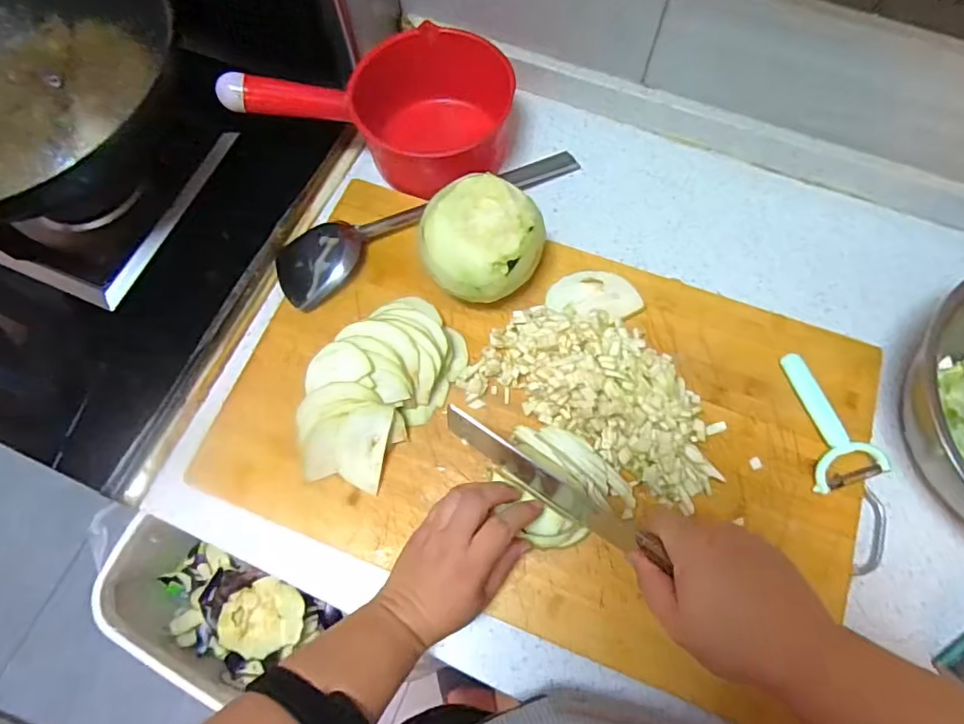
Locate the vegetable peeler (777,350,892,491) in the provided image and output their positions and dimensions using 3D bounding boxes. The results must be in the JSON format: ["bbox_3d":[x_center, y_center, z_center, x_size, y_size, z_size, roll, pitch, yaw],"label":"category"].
[{"bbox_3d":[0.302,0.049,0.493,0.066,0.018,0.120,-17,71,-5],"label":"vegetable peeler"}]

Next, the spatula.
[{"bbox_3d":[-0.060,-0.172,0.583,0.341,0.036,0.089,-33,73,-10],"label":"spatula"}]

